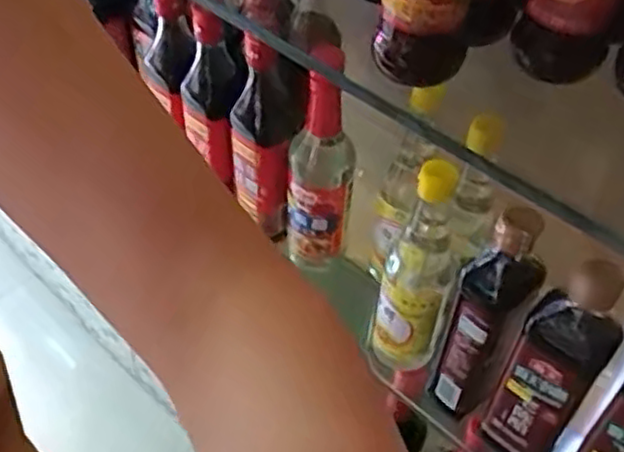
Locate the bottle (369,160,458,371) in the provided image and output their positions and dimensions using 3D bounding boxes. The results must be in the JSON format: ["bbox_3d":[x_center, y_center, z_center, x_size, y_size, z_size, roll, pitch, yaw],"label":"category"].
[{"bbox_3d":[0.089,0.038,0.589,0.057,0.201,0.063,11,47,7],"label":"bottle"}]

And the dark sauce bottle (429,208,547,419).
[{"bbox_3d":[0.144,0.074,0.570,0.048,0.219,0.055,28,52,22],"label":"dark sauce bottle"}]

